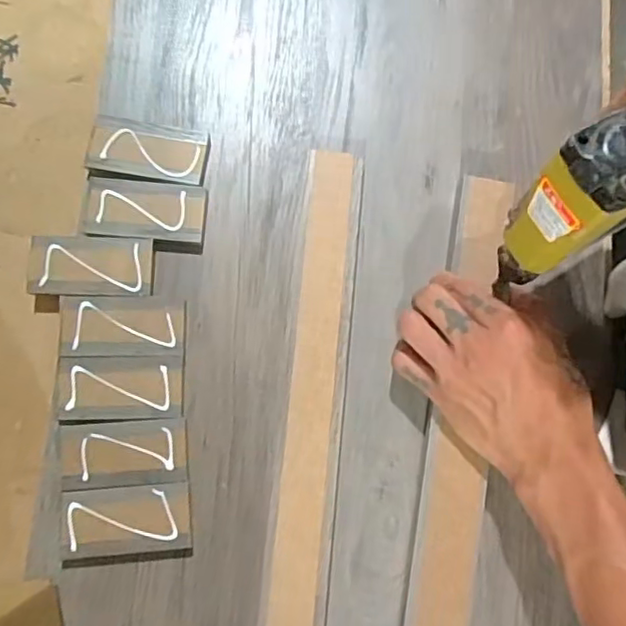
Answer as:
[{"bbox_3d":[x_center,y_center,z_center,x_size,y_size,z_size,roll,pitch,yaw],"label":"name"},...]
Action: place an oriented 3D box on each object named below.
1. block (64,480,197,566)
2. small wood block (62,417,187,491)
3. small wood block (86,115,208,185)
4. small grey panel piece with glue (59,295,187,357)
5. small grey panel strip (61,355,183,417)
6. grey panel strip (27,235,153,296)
[{"bbox_3d":[-0.116,0.131,0.384,0.077,0.011,0.046,-4,79,-2],"label":"block"},{"bbox_3d":[-0.119,0.089,0.391,0.077,0.011,0.040,-4,79,-2],"label":"small wood block"},{"bbox_3d":[-0.116,-0.113,0.433,0.080,0.011,0.041,7,79,0],"label":"small wood block"},{"bbox_3d":[-0.125,0.009,0.406,0.081,0.010,0.039,1,79,-1],"label":"small grey panel piece with glue"},{"bbox_3d":[-0.124,0.048,0.399,0.078,0.010,0.039,-1,79,-1],"label":"small grey panel strip"},{"bbox_3d":[-0.148,-0.031,0.416,0.079,0.014,0.040,1,79,-1],"label":"grey panel strip"}]

